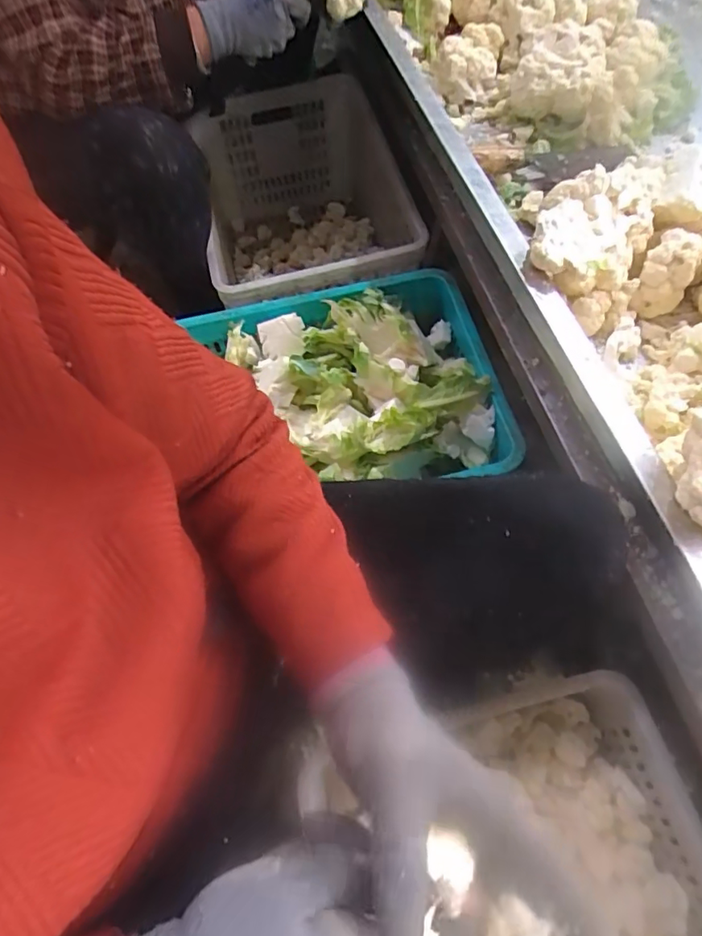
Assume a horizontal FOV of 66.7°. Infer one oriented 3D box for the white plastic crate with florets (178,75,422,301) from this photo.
[{"bbox_3d":[-0.079,-0.477,1.057,0.378,0.248,0.526,-12,63,-3],"label":"white plastic crate with florets"}]

